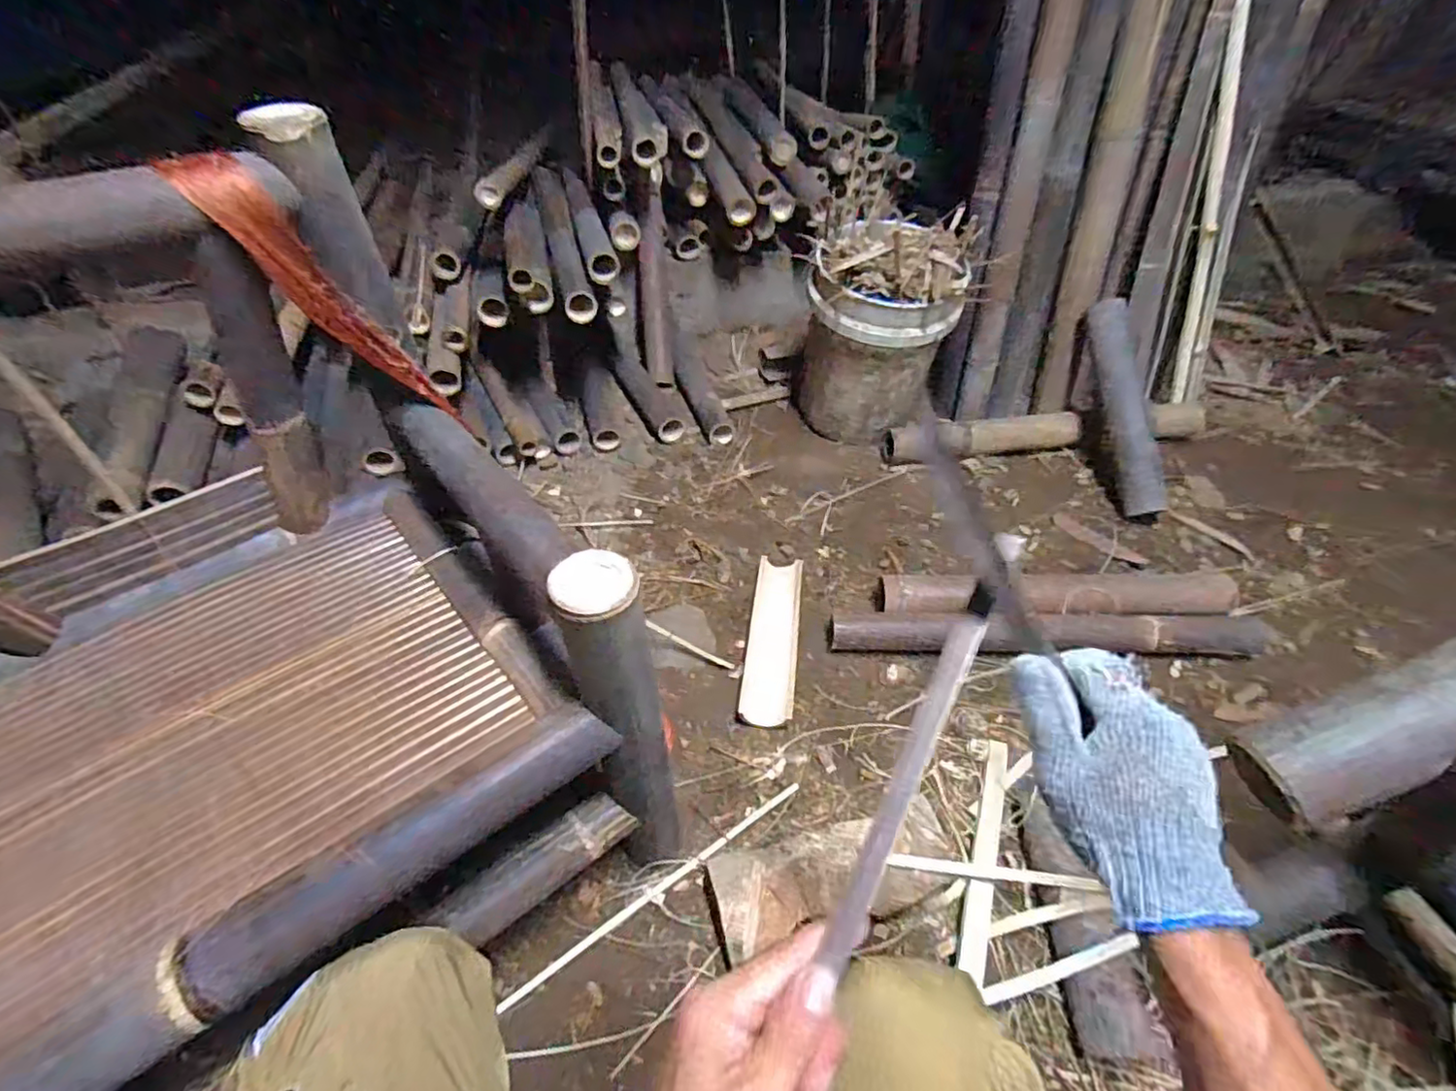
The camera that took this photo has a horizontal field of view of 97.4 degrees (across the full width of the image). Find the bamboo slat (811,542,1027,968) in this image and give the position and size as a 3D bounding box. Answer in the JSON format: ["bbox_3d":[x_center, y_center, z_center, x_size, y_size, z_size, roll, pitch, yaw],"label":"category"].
[{"bbox_3d":[0.105,0.095,0.334,0.016,0.010,0.236,22,71,22],"label":"bamboo slat"}]

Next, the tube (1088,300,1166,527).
[{"bbox_3d":[0.778,-0.266,1.249,0.072,0.440,0.057,-13,2,-14],"label":"tube"}]

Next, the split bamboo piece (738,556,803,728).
[{"bbox_3d":[0.078,0.144,1.079,0.081,0.028,0.344,6,44,6],"label":"split bamboo piece"}]

